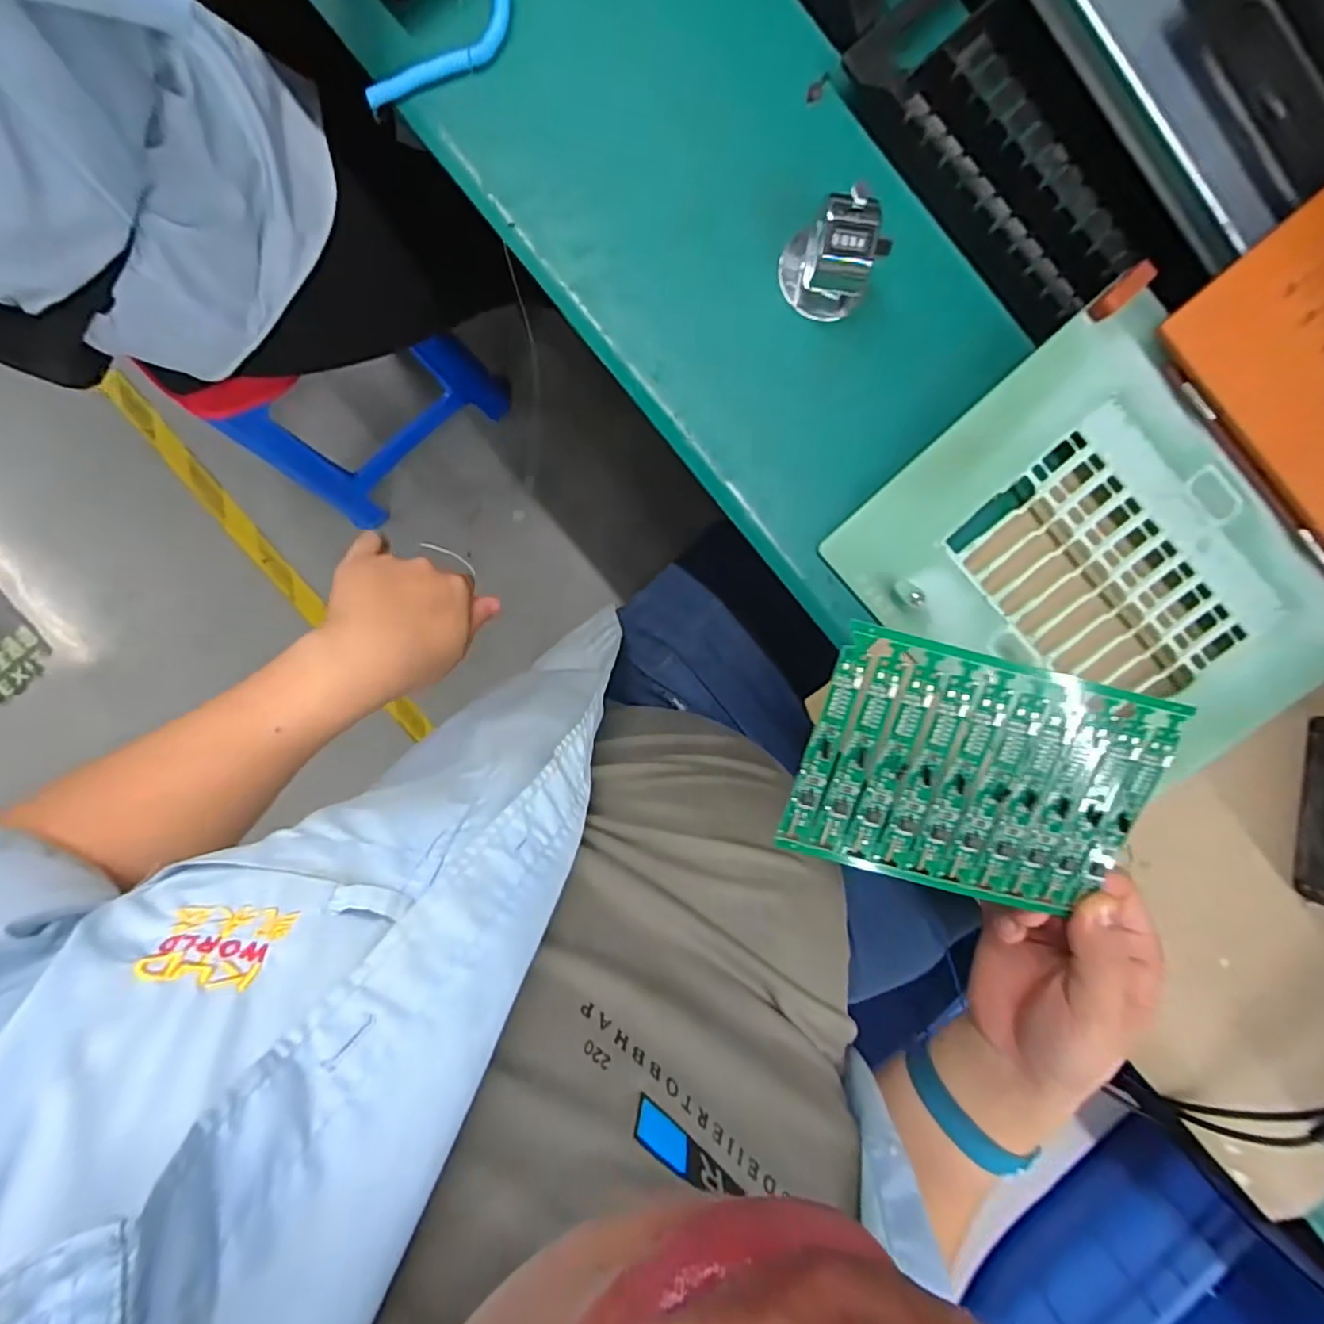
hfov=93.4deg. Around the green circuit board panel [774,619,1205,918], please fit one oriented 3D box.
[{"bbox_3d":[0.150,0.057,0.300,0.159,0.006,0.118,14,106,0],"label":"green circuit board panel"}]

